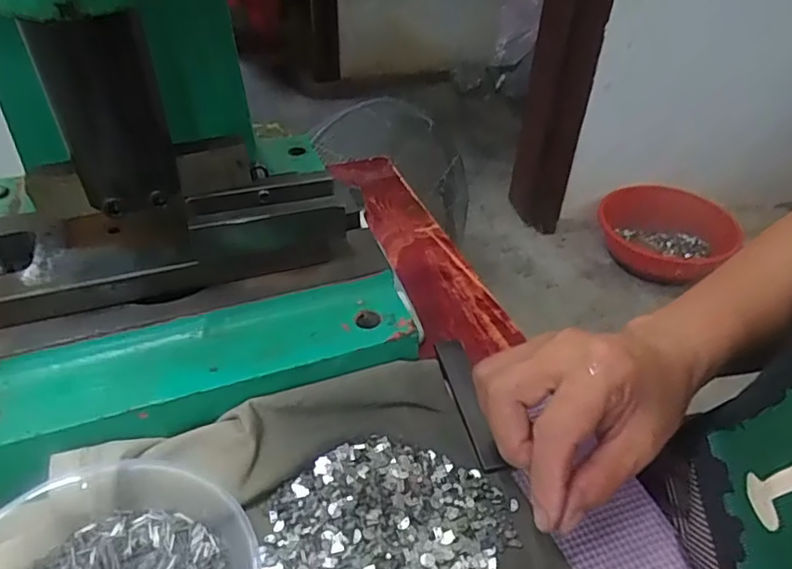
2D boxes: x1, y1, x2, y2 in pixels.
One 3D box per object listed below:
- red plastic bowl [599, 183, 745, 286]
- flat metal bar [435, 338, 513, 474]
[{"bbox_3d":[0.815,-0.164,1.697,0.333,0.147,0.336,2,40,-1],"label":"red plastic bowl"},{"bbox_3d":[0.044,0.072,0.354,0.020,0.011,0.106,-5,37,-8],"label":"flat metal bar"}]

